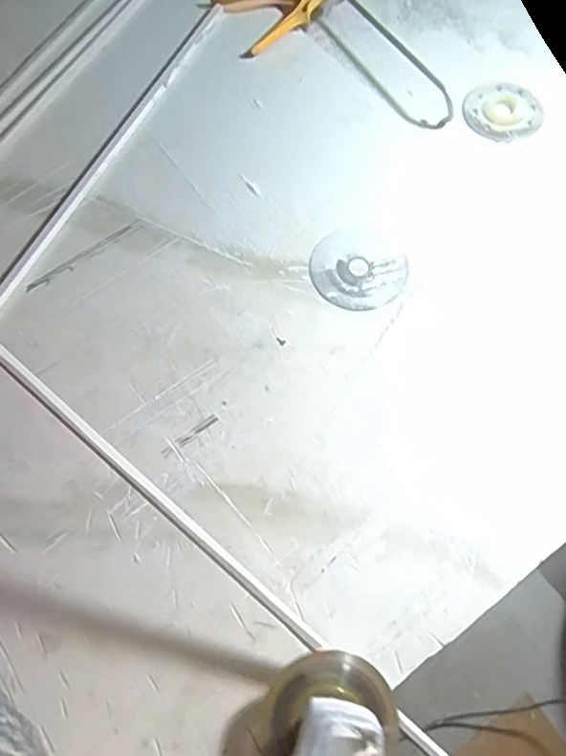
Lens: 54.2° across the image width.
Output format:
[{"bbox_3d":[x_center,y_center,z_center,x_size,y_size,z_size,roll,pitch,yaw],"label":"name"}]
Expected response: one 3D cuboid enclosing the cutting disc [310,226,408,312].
[{"bbox_3d":[0.075,-0.109,0.547,0.093,0.004,0.090,0,69,-1],"label":"cutting disc"}]

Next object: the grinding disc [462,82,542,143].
[{"bbox_3d":[0.248,-0.301,0.625,0.082,0.008,0.078,0,69,-1],"label":"grinding disc"}]

